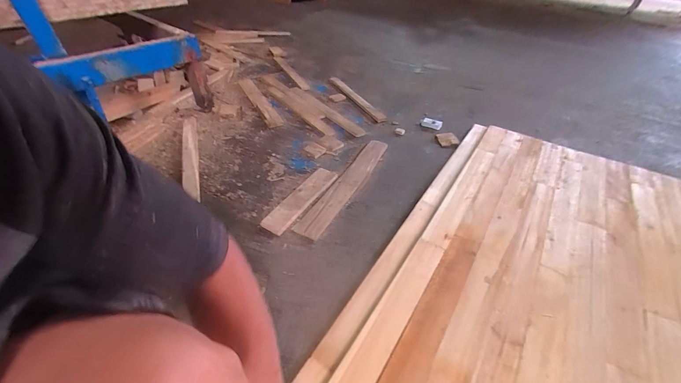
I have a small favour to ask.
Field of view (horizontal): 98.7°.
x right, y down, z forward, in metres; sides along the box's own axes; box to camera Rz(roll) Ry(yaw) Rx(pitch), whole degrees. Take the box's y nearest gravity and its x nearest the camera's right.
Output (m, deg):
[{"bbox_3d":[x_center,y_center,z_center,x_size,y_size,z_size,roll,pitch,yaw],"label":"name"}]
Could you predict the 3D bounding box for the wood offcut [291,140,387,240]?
[{"bbox_3d":[0.032,-0.035,0.856,0.075,0.015,0.446,15,37,21],"label":"wood offcut"}]

